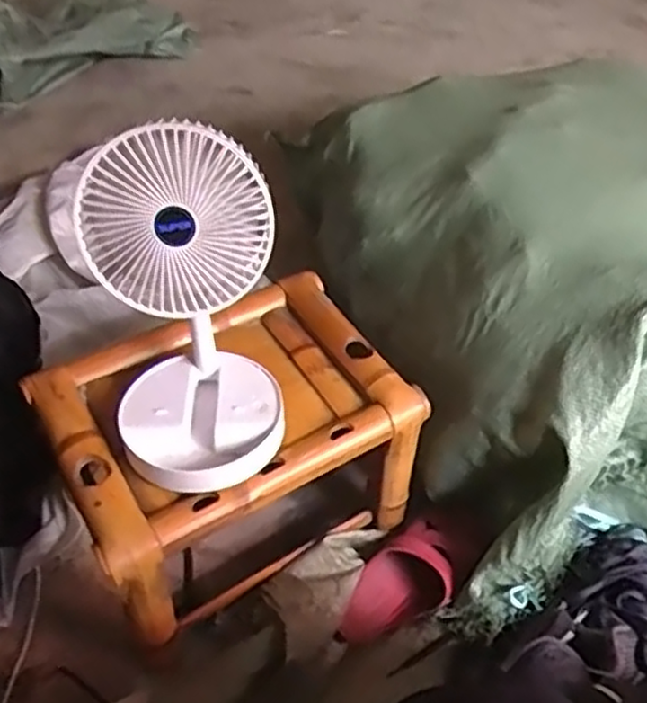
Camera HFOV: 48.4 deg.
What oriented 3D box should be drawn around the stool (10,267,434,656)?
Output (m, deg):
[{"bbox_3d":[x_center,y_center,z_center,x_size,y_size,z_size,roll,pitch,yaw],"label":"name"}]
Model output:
[{"bbox_3d":[-0.105,0.106,0.805,0.340,0.199,0.252,-24,53,-24],"label":"stool"}]

